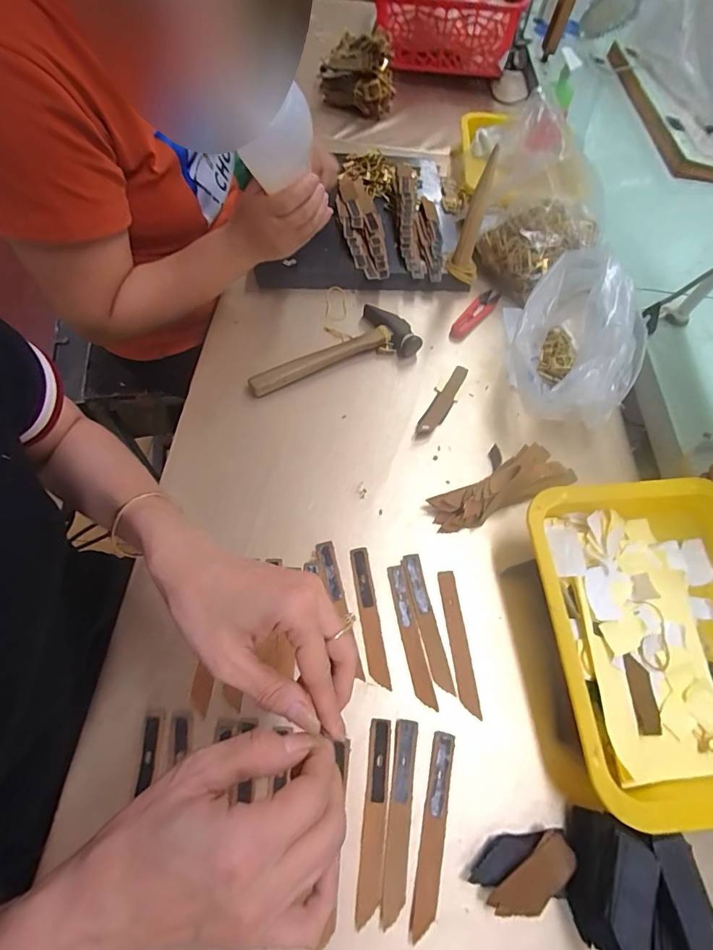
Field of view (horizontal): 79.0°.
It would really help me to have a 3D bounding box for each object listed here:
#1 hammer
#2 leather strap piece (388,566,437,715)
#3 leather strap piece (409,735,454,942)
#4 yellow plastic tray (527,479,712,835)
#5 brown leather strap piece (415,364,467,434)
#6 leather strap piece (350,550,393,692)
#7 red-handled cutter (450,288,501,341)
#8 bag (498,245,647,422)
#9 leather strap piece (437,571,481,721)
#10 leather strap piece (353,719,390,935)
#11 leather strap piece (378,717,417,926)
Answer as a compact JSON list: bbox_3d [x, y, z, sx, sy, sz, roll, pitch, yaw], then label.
[{"bbox_3d":[-0.035,-0.162,0.548,0.214,0.026,0.088,-19,65,-14],"label":"hammer"},{"bbox_3d":[0.049,0.146,0.398,0.017,0.004,0.123,-9,65,-8],"label":"leather strap piece"},{"bbox_3d":[0.059,0.269,0.330,0.017,0.004,0.125,14,62,2],"label":"leather strap piece"},{"bbox_3d":[0.262,0.133,0.370,0.200,0.061,0.257,-2,62,-6],"label":"yellow plastic tray"},{"bbox_3d":[0.105,-0.092,0.524,0.027,0.013,0.120,30,64,11],"label":"brown leather strap piece"},{"bbox_3d":[0.011,0.130,0.402,0.017,0.004,0.124,-7,65,-7],"label":"leather strap piece"},{"bbox_3d":[0.166,-0.223,0.606,0.029,0.014,0.110,39,66,15],"label":"red-handled cutter"},{"bbox_3d":[0.250,-0.164,0.510,0.131,0.133,0.212,13,61,2],"label":"bag"},{"bbox_3d":[0.093,0.151,0.397,0.018,0.005,0.124,-2,62,-6],"label":"leather strap piece"},{"bbox_3d":[0.014,0.258,0.329,0.017,0.004,0.124,8,61,-1],"label":"leather strap piece"},{"bbox_3d":[0.033,0.260,0.332,0.019,0.004,0.124,10,61,0],"label":"leather strap piece"}]

